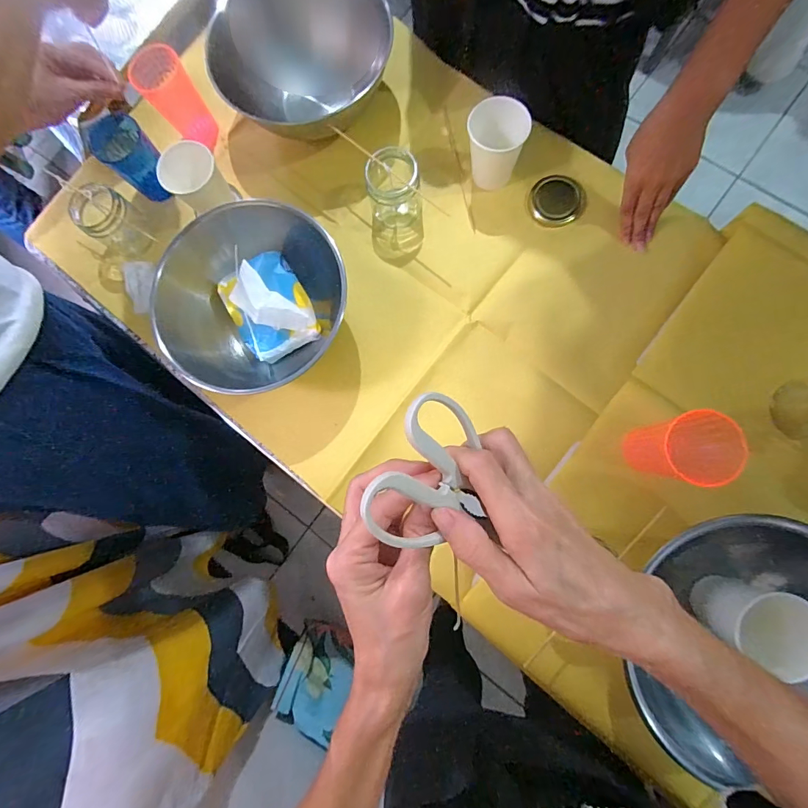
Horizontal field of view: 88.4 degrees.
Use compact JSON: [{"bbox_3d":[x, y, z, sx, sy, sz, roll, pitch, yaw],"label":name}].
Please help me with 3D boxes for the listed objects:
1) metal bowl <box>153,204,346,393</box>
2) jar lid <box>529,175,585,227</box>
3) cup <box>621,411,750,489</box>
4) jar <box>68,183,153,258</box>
[{"bbox_3d":[-0.196,-0.147,0.540,0.228,0.102,0.226,-1,83,5],"label":"metal bowl"},{"bbox_3d":[0.210,-0.279,0.568,0.069,0.012,0.070,-1,83,5],"label":"jar lid"},{"bbox_3d":[0.275,0.045,0.422,0.065,0.119,0.066,-1,83,5],"label":"cup"},{"bbox_3d":[-0.408,-0.255,0.584,0.061,0.092,0.065,-1,83,5],"label":"jar"}]

